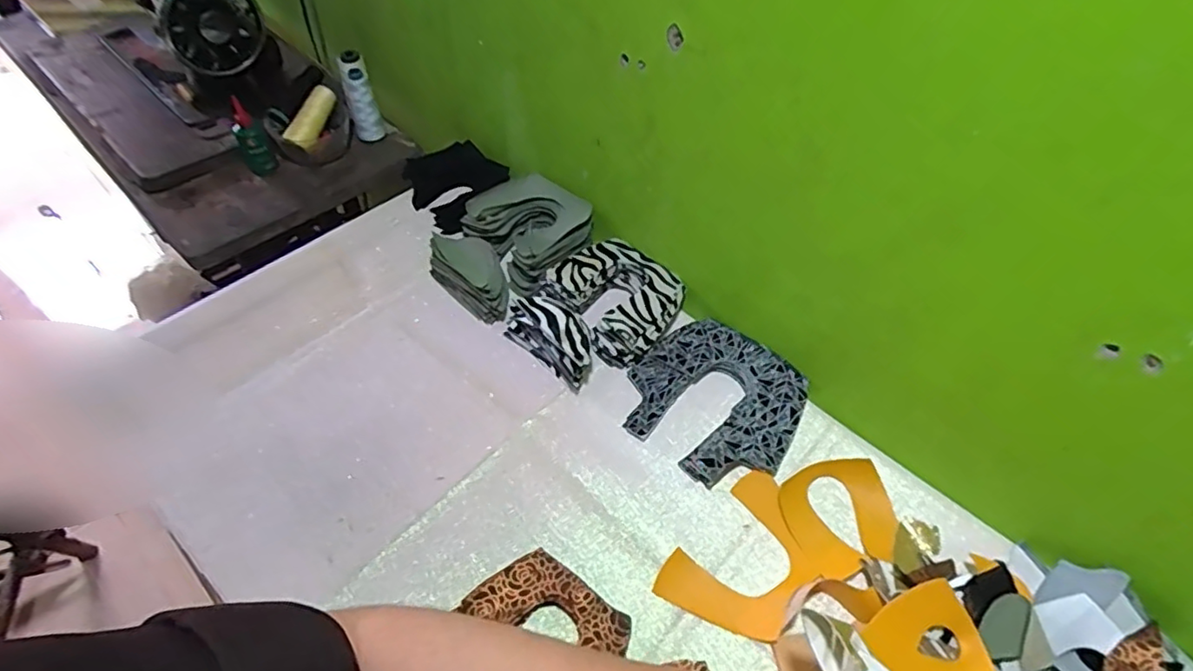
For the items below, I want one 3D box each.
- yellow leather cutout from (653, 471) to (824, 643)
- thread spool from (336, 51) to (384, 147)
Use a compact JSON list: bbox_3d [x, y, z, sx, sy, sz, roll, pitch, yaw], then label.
[{"bbox_3d":[0.154,0.222,0.603,0.114,0.023,0.170,40,60,23],"label":"yellow leather cutout"},{"bbox_3d":[-0.375,-0.379,0.970,0.046,0.131,0.041,-15,55,-15],"label":"thread spool"}]

